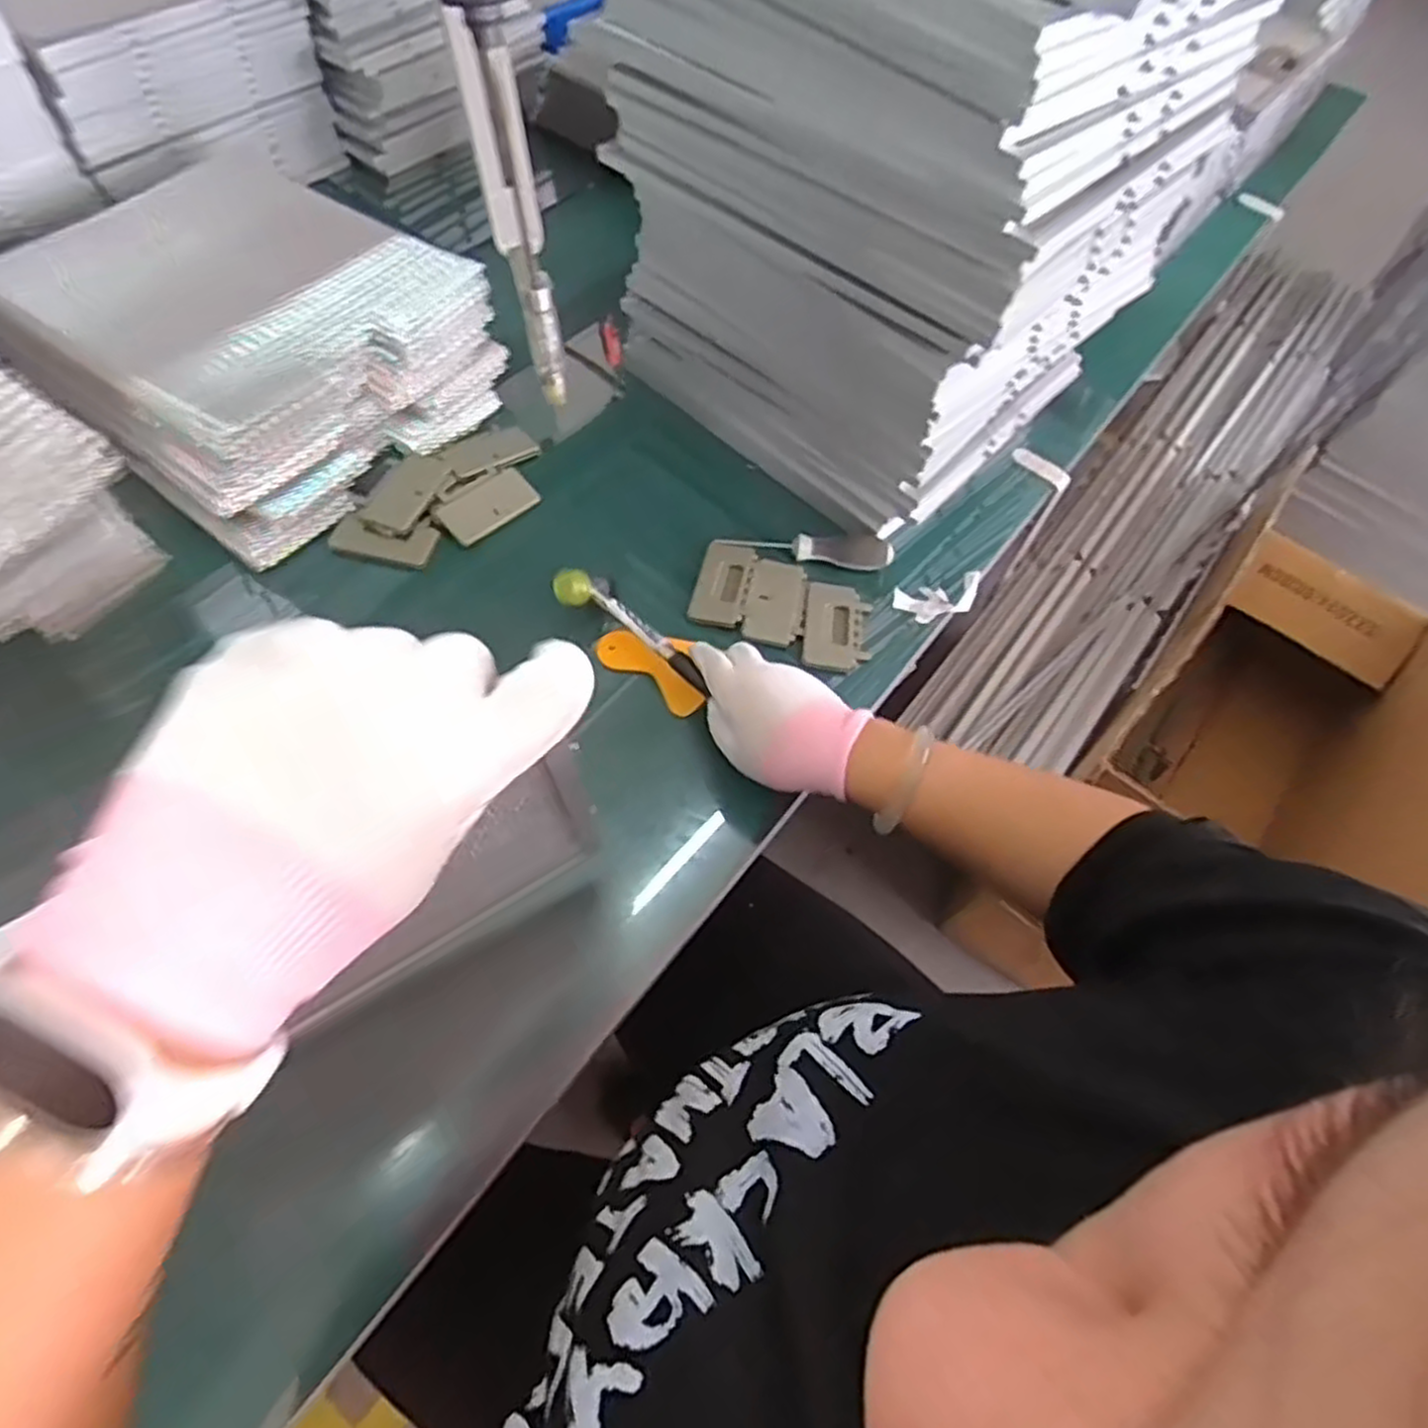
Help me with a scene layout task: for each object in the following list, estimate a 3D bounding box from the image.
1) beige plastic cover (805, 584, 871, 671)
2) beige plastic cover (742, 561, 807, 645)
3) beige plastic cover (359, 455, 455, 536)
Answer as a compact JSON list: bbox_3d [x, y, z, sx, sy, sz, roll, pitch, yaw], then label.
[{"bbox_3d":[0.106,-0.075,0.674,0.055,0.011,0.082,8,60,0],"label":"beige plastic cover"},{"bbox_3d":[0.054,-0.097,0.682,0.048,0.008,0.083,9,60,1],"label":"beige plastic cover"},{"bbox_3d":[-0.273,-0.197,0.697,0.051,0.011,0.089,26,62,10],"label":"beige plastic cover"}]

